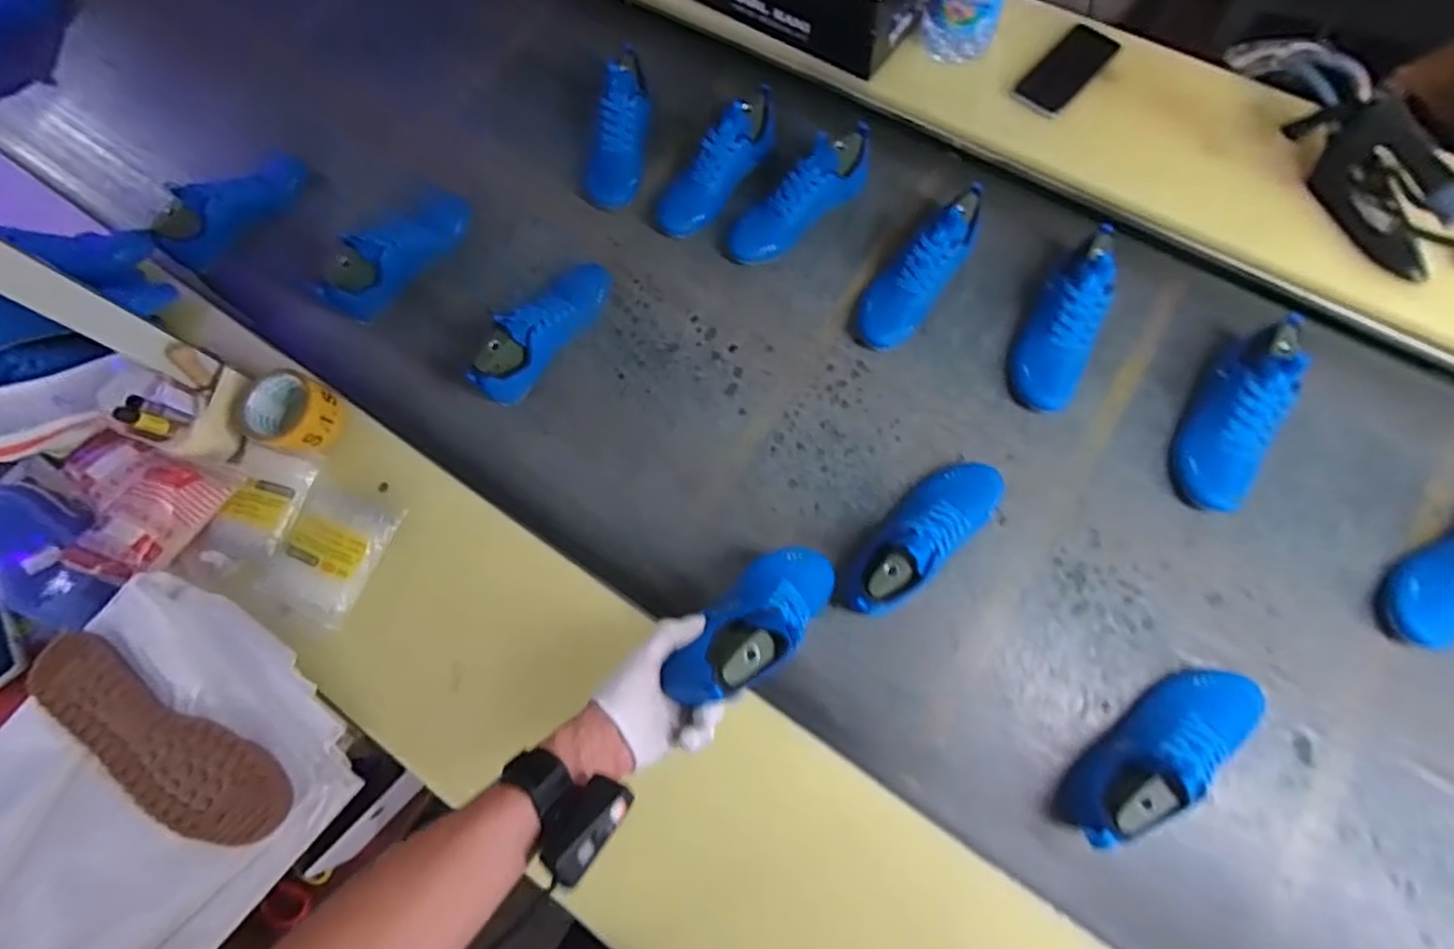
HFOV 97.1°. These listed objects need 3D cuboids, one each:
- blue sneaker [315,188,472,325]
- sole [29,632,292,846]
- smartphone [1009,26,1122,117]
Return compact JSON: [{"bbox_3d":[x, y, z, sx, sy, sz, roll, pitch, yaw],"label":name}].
[{"bbox_3d":[-0.445,-0.305,0.885,0.084,0.090,0.232,36,78,14],"label":"blue sneaker"},{"bbox_3d":[-0.561,0.265,0.630,0.276,0.054,0.099,30,76,13],"label":"sole"},{"bbox_3d":[0.478,-0.568,0.898,0.074,0.013,0.170,40,79,15],"label":"smartphone"}]

